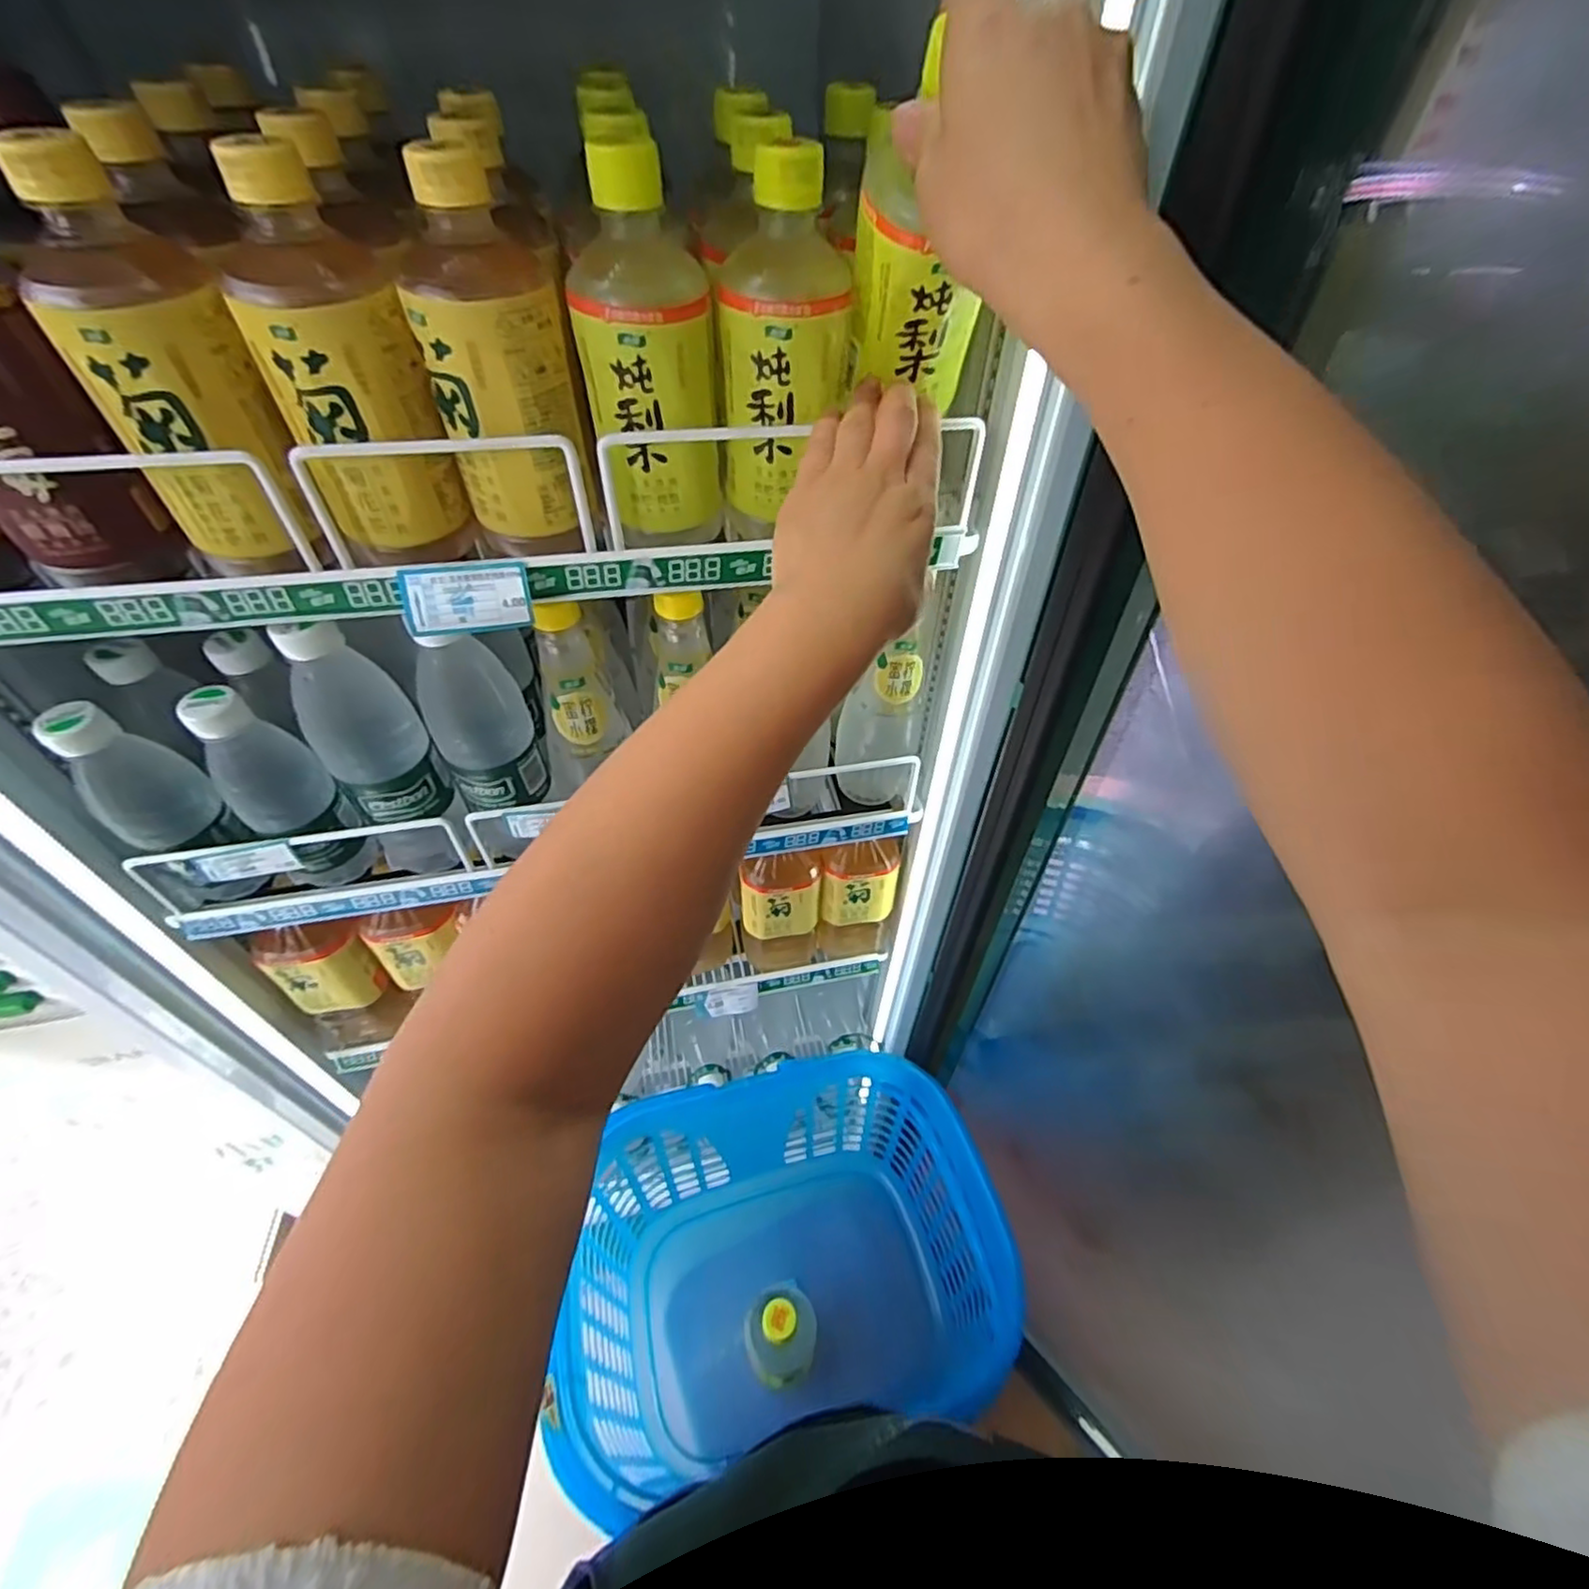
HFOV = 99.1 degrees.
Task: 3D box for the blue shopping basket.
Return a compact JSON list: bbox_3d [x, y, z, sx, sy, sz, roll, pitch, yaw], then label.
[{"bbox_3d":[-0.007,0.482,0.709,0.379,0.294,0.292,-6,46,-7],"label":"blue shopping basket"}]

